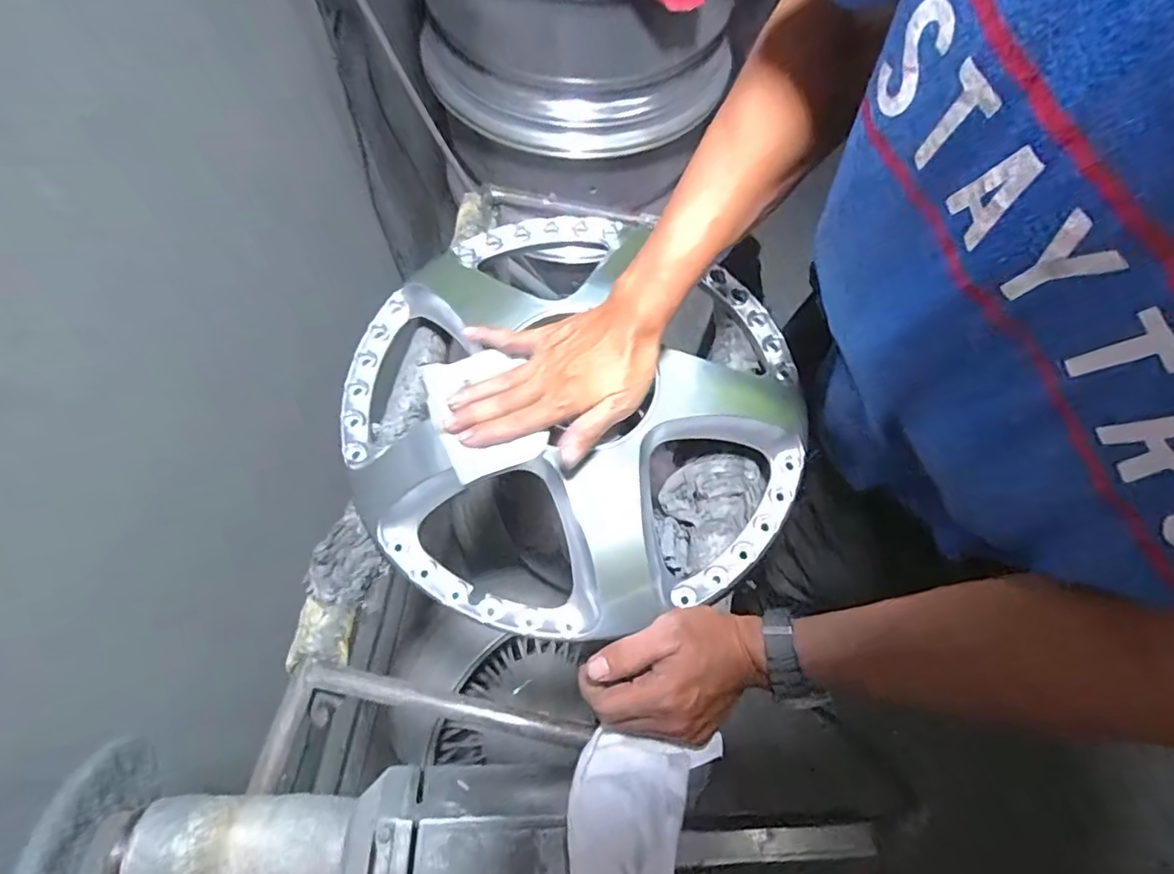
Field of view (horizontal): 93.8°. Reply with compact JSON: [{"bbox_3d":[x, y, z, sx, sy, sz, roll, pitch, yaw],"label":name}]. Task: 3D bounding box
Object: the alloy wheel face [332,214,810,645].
[{"bbox_3d":[-0.011,-0.041,0.498,0.402,0.061,0.401,1,67,-3],"label":"alloy wheel face"}]

